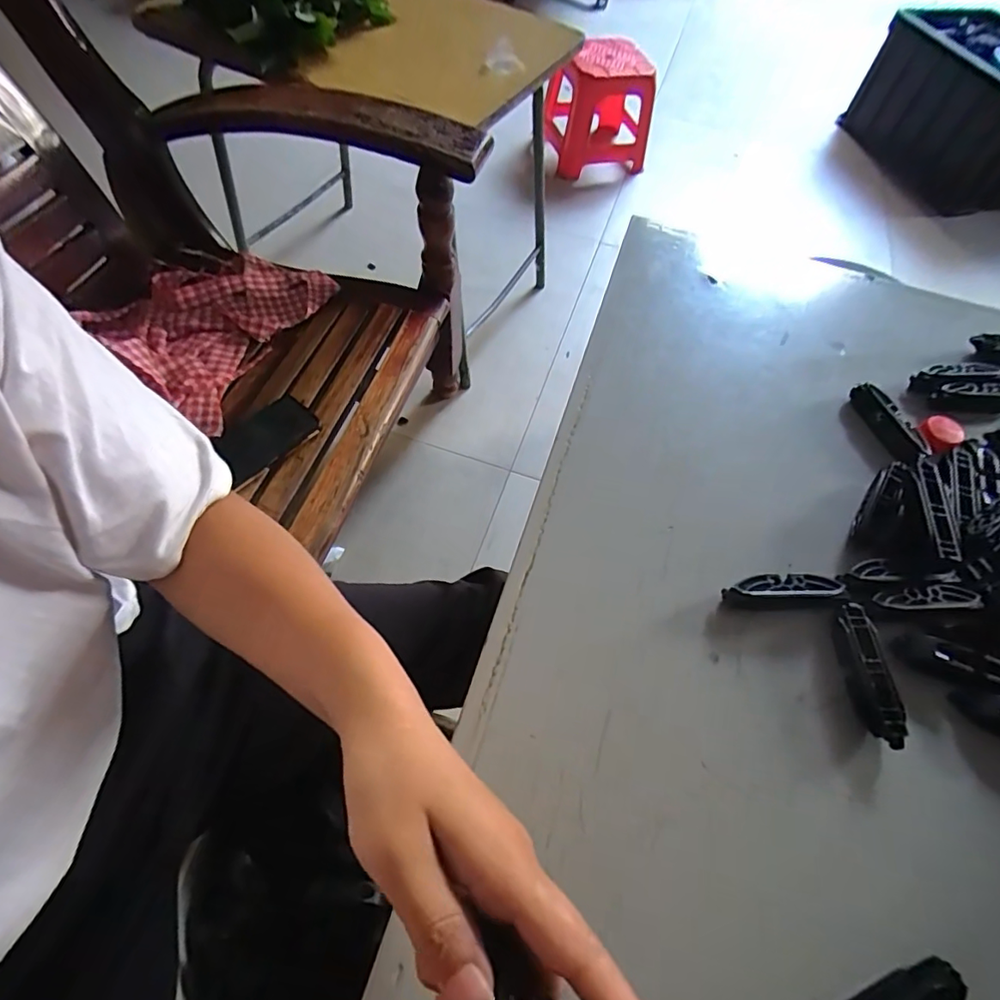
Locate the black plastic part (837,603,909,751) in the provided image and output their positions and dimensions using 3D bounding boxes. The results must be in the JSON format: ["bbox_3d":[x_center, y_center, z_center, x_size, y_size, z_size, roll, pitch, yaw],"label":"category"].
[{"bbox_3d":[0.218,0.103,0.311,0.015,0.017,0.078,-1,60,-2],"label":"black plastic part"}]

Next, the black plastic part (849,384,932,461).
[{"bbox_3d":[0.303,-0.062,0.409,0.026,0.012,0.071,-19,63,-12],"label":"black plastic part"}]

